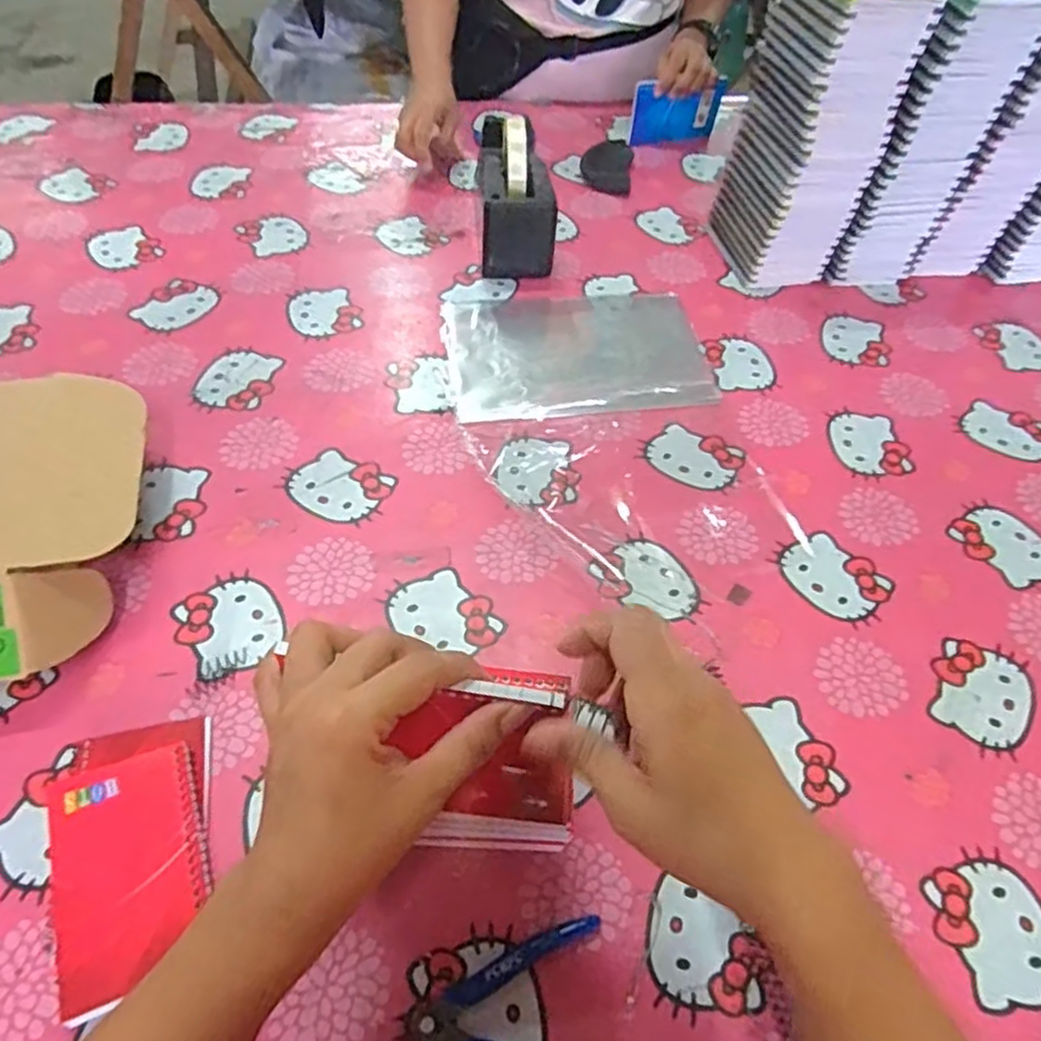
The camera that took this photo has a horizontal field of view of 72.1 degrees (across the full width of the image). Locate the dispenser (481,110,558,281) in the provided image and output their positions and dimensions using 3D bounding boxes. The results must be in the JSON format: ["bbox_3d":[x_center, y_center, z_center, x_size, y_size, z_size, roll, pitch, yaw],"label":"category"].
[{"bbox_3d":[-0.006,-0.383,0.816,0.084,0.128,0.193,1,54,-3],"label":"dispenser"}]

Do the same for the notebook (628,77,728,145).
[{"bbox_3d":[0.219,-0.568,0.994,0.133,0.076,0.017,-13,49,-14],"label":"notebook"}]

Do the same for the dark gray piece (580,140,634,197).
[{"bbox_3d":[0.115,-0.471,0.951,0.067,0.029,0.084,8,54,2],"label":"dark gray piece"}]

